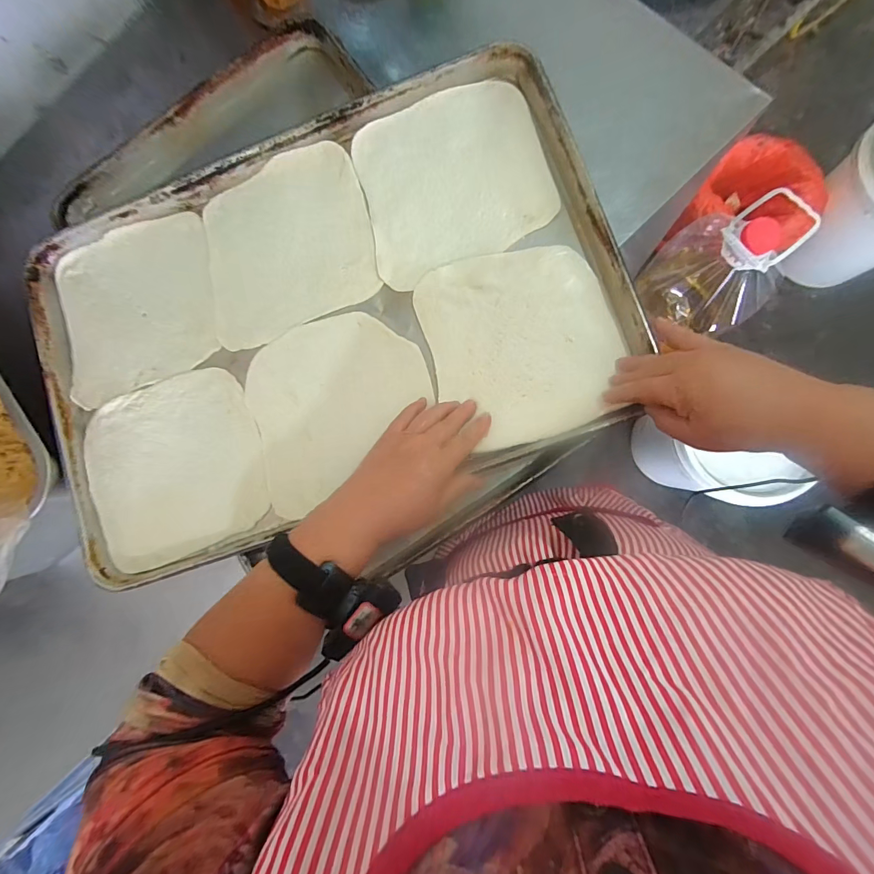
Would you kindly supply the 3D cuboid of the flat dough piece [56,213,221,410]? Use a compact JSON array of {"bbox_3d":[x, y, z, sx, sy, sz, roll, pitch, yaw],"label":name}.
[{"bbox_3d":[-0.346,-0.150,0.462,0.190,0.013,0.187,-14,85,6],"label":"flat dough piece"}]

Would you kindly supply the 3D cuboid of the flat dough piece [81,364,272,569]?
[{"bbox_3d":[-0.285,0.030,0.435,0.196,0.007,0.186,-22,84,5],"label":"flat dough piece"}]

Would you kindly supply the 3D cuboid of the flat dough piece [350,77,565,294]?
[{"bbox_3d":[0.016,-0.272,0.420,0.192,0.004,0.183,-17,84,5],"label":"flat dough piece"}]

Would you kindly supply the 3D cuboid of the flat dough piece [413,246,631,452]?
[{"bbox_3d":[0.085,-0.095,0.400,0.181,0.012,0.190,-16,84,6],"label":"flat dough piece"}]

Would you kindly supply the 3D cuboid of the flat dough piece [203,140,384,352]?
[{"bbox_3d":[-0.167,-0.211,0.442,0.194,0.008,0.185,-20,84,5],"label":"flat dough piece"}]

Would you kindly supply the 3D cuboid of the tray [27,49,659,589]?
[{"bbox_3d":[-0.129,-0.121,0.420,0.597,0.027,0.395,-20,84,5],"label":"tray"}]

